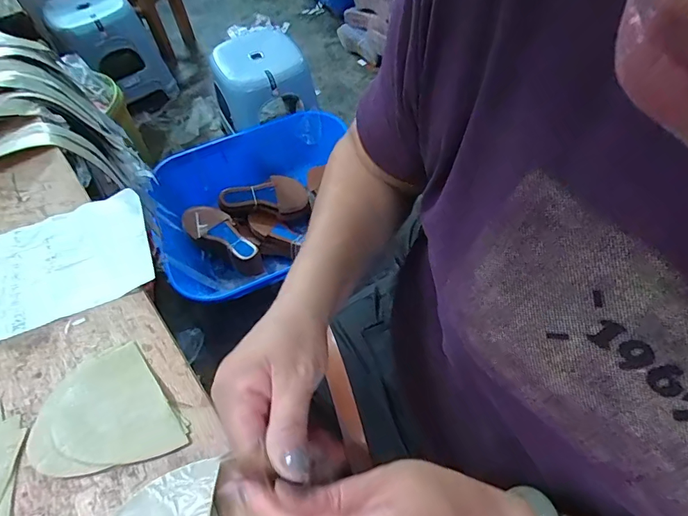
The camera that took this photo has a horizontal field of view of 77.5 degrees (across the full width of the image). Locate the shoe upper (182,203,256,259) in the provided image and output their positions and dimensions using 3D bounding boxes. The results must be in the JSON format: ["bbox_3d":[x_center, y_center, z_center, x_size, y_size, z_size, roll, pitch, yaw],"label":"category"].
[{"bbox_3d":[-0.332,-0.076,1.163,0.216,0.057,0.103,19,61,15],"label":"shoe upper"}]

